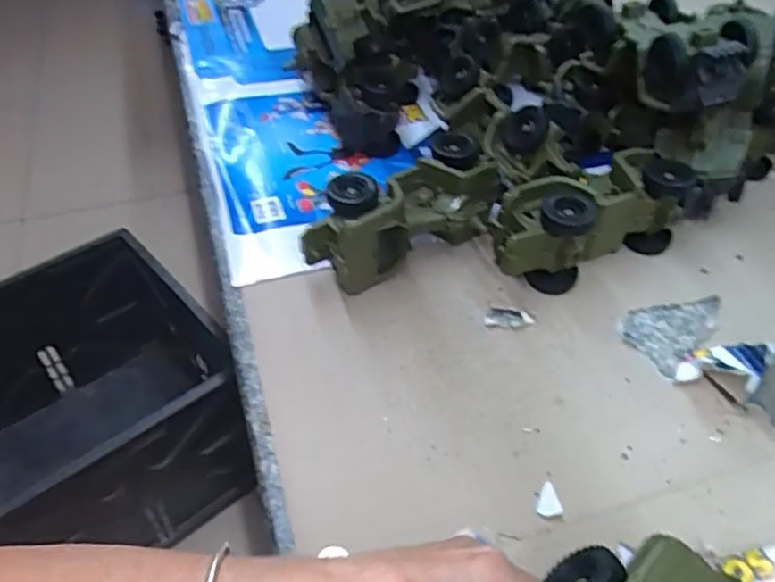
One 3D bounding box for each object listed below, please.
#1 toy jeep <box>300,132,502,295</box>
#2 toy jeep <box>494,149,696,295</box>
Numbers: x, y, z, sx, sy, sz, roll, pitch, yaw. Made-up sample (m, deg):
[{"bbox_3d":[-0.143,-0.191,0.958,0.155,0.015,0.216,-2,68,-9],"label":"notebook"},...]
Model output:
[{"bbox_3d":[0.016,-0.063,0.570,0.184,0.081,0.078,-27,51,-24],"label":"toy jeep"},{"bbox_3d":[0.176,-0.061,0.573,0.185,0.083,0.067,-22,49,-20],"label":"toy jeep"}]

